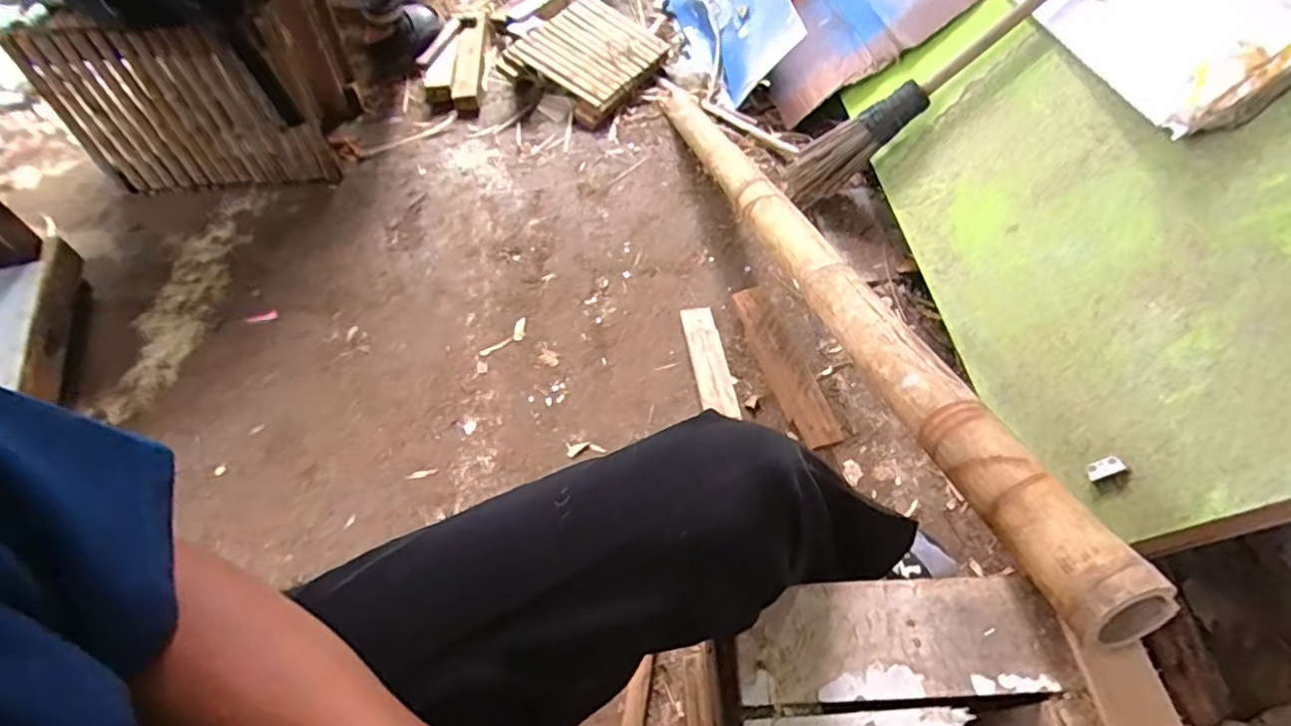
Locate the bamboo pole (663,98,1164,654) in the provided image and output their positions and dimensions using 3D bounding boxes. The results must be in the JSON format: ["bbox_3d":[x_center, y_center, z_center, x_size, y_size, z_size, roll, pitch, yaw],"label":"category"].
[{"bbox_3d":[0.195,-0.199,0.900,0.072,0.056,1.263,-12,37,-5],"label":"bamboo pole"}]

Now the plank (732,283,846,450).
[{"bbox_3d":[0.220,0.001,0.988,0.064,0.033,0.317,-30,51,17],"label":"plank"}]

